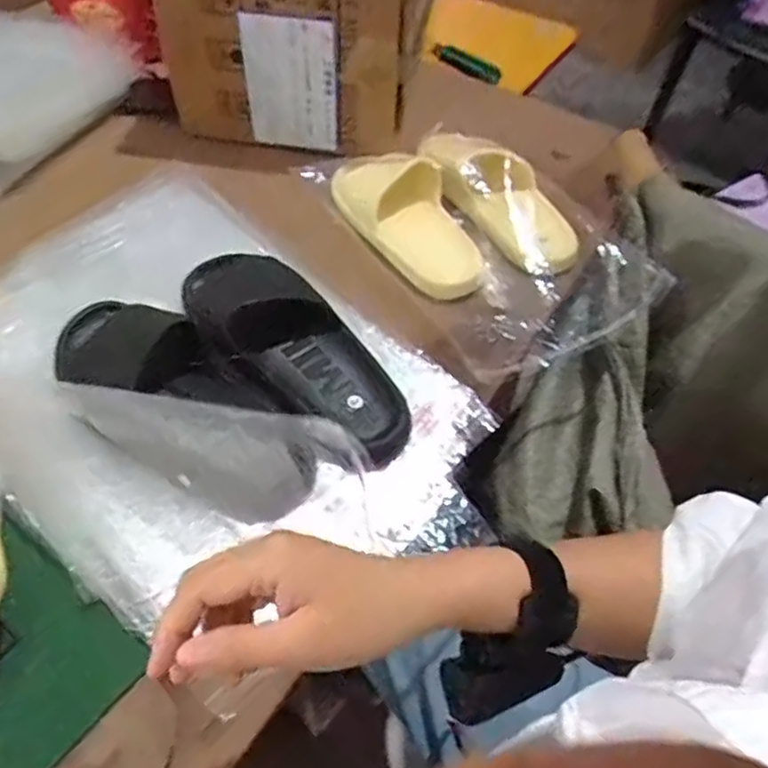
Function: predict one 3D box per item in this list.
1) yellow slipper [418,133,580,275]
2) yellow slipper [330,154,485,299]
[{"bbox_3d":[0.126,-0.220,0.759,0.084,0.057,0.240,-31,73,-26],"label":"yellow slipper"},{"bbox_3d":[0.030,-0.186,0.742,0.099,0.061,0.253,-29,58,-25],"label":"yellow slipper"}]

